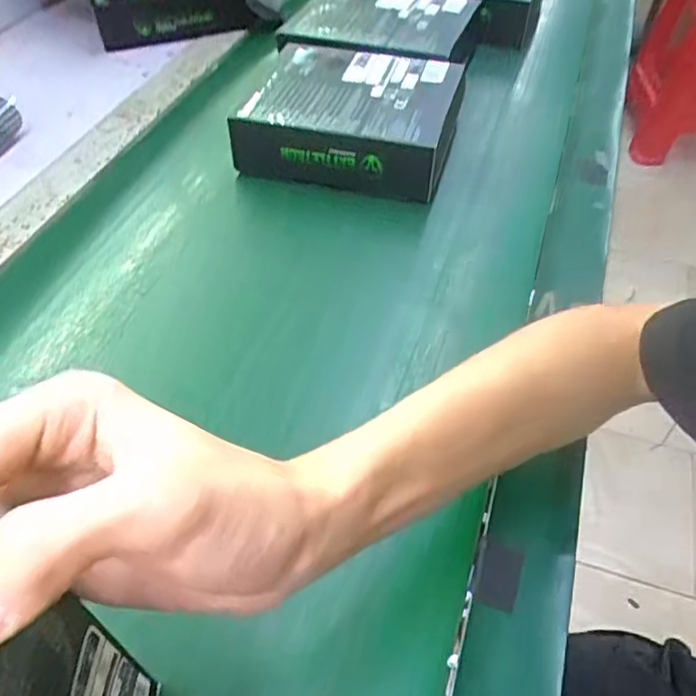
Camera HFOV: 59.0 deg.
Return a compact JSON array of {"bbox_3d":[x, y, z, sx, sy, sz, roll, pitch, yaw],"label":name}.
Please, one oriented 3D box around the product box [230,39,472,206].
[{"bbox_3d":[0.006,-0.226,0.579,0.188,0.059,0.163,11,50,9],"label":"product box"}]

